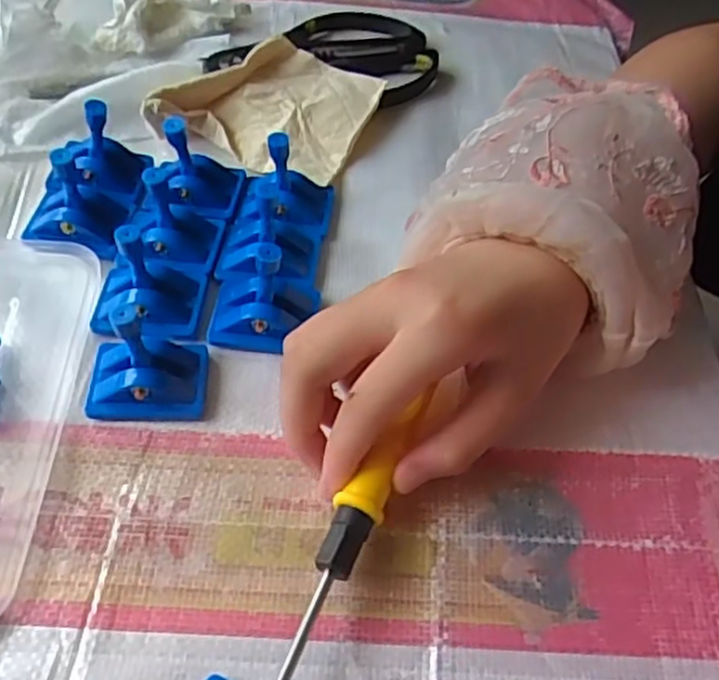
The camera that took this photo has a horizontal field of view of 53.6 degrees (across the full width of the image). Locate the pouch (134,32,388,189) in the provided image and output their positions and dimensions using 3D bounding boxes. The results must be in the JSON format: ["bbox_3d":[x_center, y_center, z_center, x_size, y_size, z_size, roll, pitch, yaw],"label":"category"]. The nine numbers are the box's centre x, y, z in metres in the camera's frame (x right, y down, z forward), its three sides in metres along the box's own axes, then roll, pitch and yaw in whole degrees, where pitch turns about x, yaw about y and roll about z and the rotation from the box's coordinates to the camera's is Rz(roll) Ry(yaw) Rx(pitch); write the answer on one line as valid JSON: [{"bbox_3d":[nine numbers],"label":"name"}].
[{"bbox_3d":[-0.045,-0.126,0.376,0.097,0.023,0.085,18,54,8],"label":"pouch"}]

